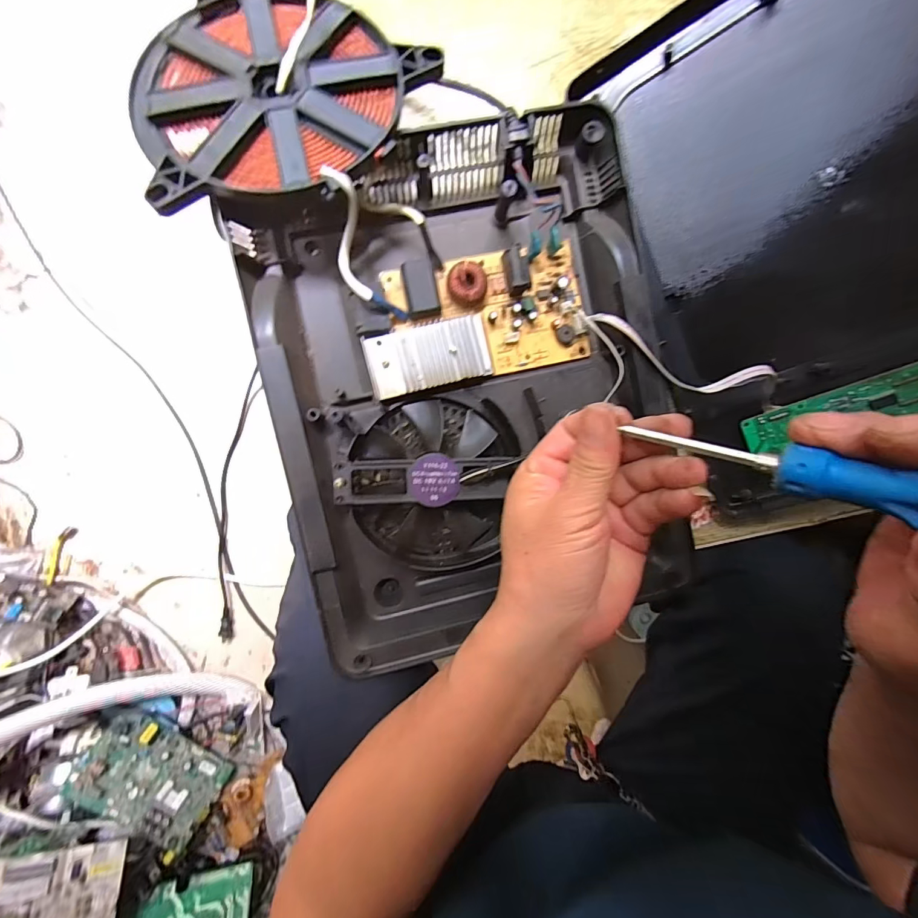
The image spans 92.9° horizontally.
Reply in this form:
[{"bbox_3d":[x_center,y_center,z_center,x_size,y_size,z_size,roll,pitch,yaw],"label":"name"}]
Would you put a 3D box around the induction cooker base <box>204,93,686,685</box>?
[{"bbox_3d":[0.009,-0.048,0.324,0.275,0.052,0.354,-13,96,-7],"label":"induction cooker base"}]

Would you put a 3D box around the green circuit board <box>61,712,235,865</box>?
[{"bbox_3d":[-0.496,0.515,0.702,0.212,0.130,0.032,42,131,-13],"label":"green circuit board"}]

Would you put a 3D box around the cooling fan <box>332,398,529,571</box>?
[{"bbox_3d":[-0.024,0.017,0.324,0.121,0.038,0.123,12,93,-9],"label":"cooling fan"}]

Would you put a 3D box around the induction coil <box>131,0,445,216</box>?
[{"bbox_3d":[-0.121,-0.225,0.274,0.163,0.014,0.175,0,78,-1],"label":"induction coil"}]

